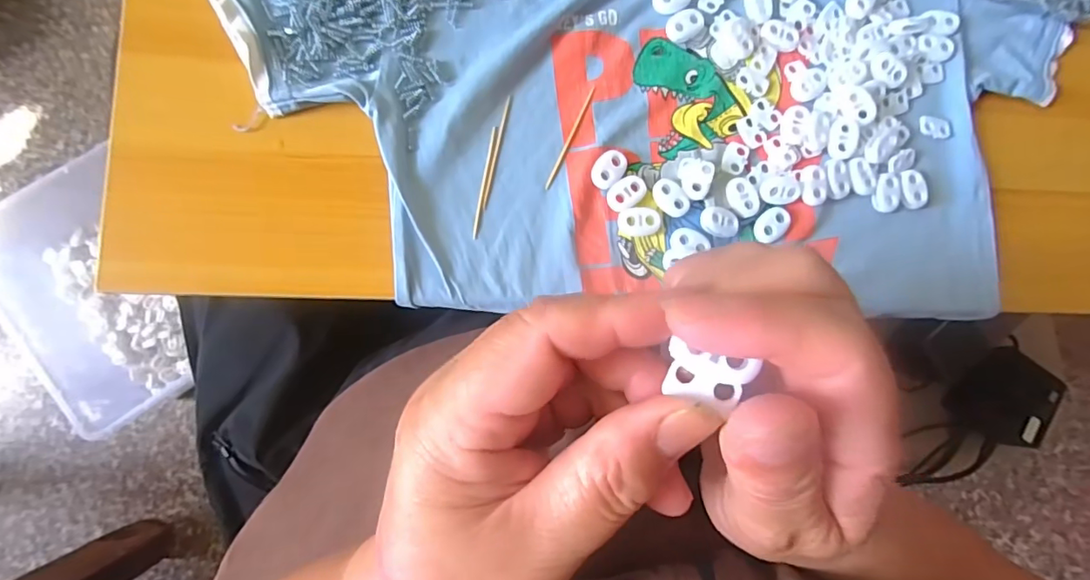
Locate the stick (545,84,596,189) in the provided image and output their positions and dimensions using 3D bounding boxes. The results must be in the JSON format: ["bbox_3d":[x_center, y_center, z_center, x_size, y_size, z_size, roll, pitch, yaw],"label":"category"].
[{"bbox_3d":[0.014,-0.082,0.278,0.004,0.004,0.061,25,83,-4],"label":"stick"}]

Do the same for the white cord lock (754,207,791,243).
[{"bbox_3d":[0.124,-0.036,0.282,0.015,0.004,0.022,43,82,-1],"label":"white cord lock"}]

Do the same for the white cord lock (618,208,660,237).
[{"bbox_3d":[0.050,-0.036,0.276,0.022,0.004,0.015,-6,86,-7],"label":"white cord lock"}]

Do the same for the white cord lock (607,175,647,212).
[{"bbox_3d":[0.044,-0.051,0.276,0.024,0.004,0.014,-38,90,-8],"label":"white cord lock"}]

